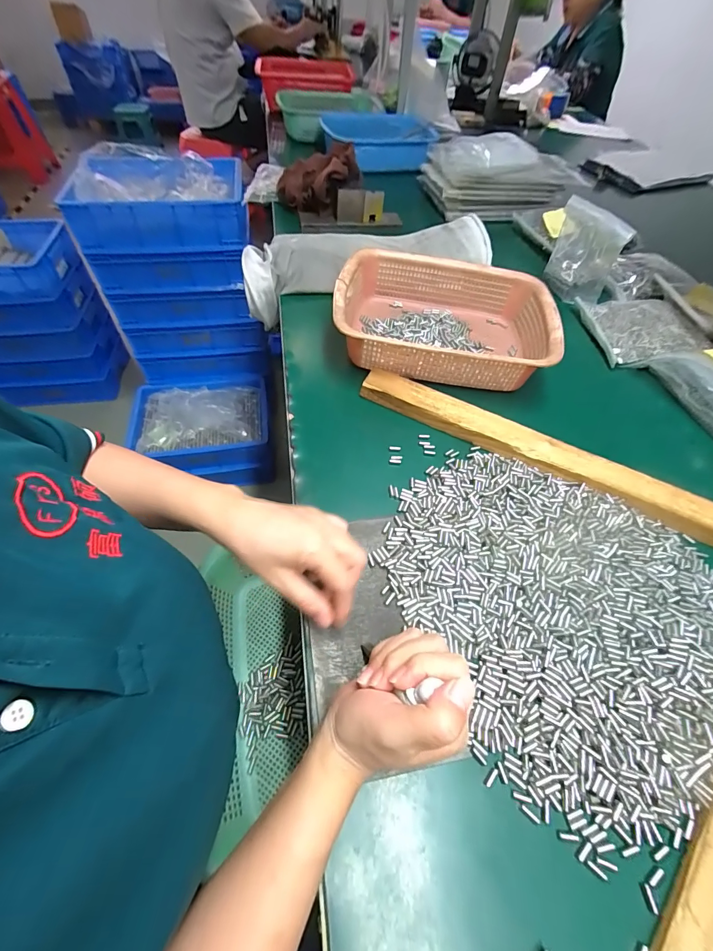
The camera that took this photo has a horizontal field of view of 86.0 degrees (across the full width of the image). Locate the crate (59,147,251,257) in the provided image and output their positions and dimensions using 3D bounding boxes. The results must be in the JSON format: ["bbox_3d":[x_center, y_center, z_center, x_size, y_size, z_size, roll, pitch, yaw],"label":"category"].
[{"bbox_3d":[-0.491,-0.701,0.977,0.400,0.132,0.261,-8,55,-9],"label":"crate"}]

